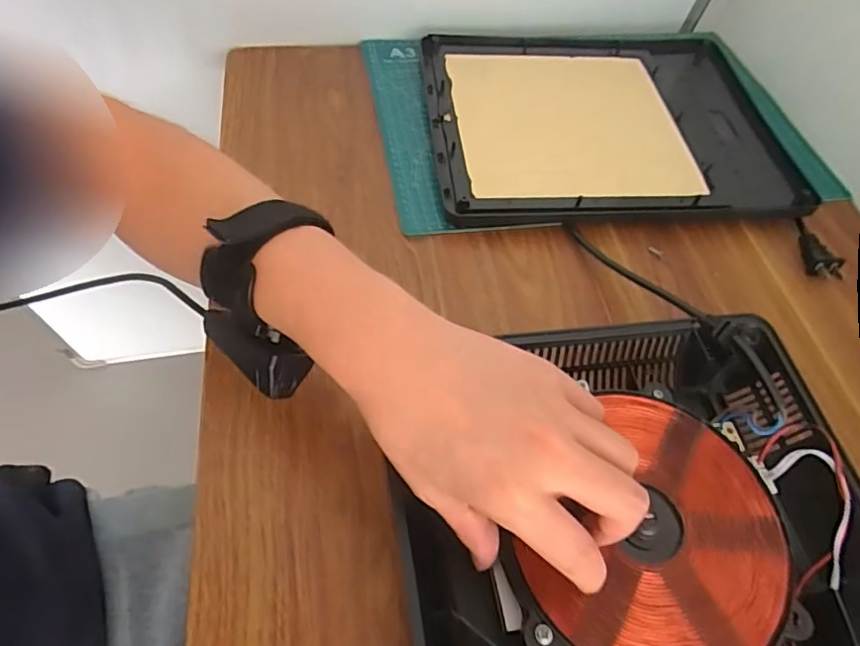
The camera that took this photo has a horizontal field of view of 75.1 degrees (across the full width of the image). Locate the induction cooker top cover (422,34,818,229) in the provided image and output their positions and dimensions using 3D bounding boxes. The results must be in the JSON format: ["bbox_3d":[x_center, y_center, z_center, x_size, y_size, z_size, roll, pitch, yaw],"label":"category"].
[{"bbox_3d":[0.177,-0.210,0.568,0.353,0.015,0.286,-5,57,-7],"label":"induction cooker top cover"}]

